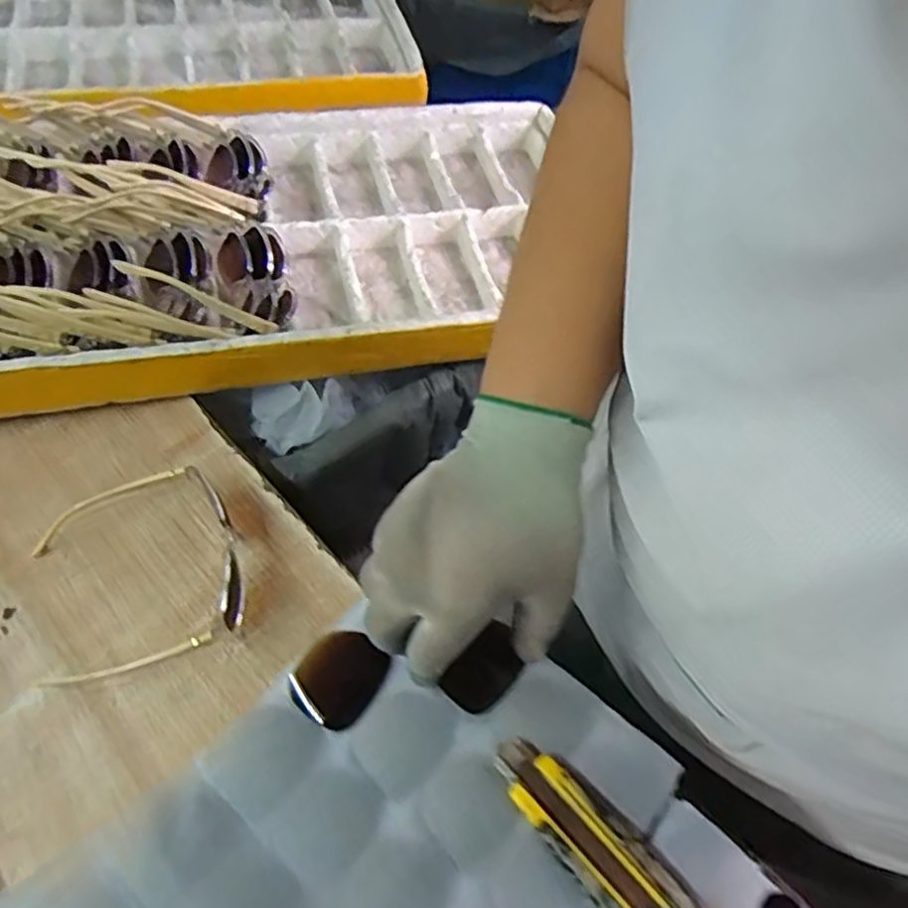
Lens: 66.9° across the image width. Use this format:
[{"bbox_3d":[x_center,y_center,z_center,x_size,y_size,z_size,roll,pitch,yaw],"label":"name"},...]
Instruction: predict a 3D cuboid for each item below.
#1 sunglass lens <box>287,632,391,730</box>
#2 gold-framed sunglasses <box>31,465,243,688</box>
[{"bbox_3d":[-0.066,0.127,0.392,0.047,0.010,0.052,31,61,16],"label":"sunglass lens"},{"bbox_3d":[-0.231,0.086,0.498,0.147,0.046,0.144,-13,59,-12],"label":"gold-framed sunglasses"}]

